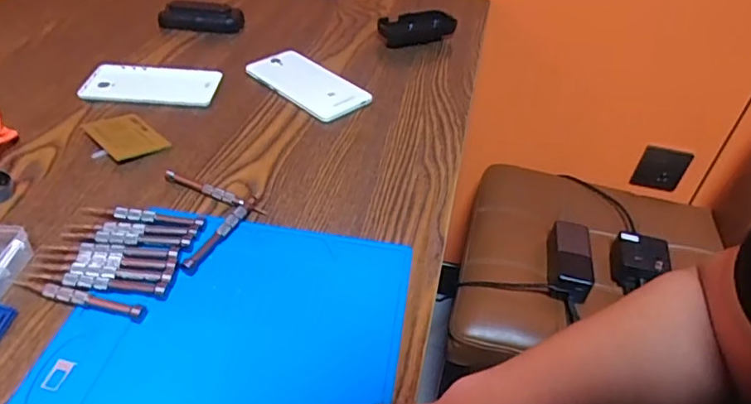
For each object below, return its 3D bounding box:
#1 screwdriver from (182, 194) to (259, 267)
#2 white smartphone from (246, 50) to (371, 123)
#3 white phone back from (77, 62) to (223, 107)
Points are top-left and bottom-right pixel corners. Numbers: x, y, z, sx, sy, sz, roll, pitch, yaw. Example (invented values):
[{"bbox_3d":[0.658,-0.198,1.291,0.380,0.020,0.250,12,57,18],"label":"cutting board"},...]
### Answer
[{"bbox_3d":[-0.125,0.023,0.448,0.011,0.012,0.093,20,43,17],"label":"screwdriver"},{"bbox_3d":[-0.080,-0.142,0.643,0.155,0.010,0.071,34,49,30],"label":"white smartphone"},{"bbox_3d":[-0.256,-0.136,0.624,0.145,0.008,0.077,3,41,-2],"label":"white phone back"}]

